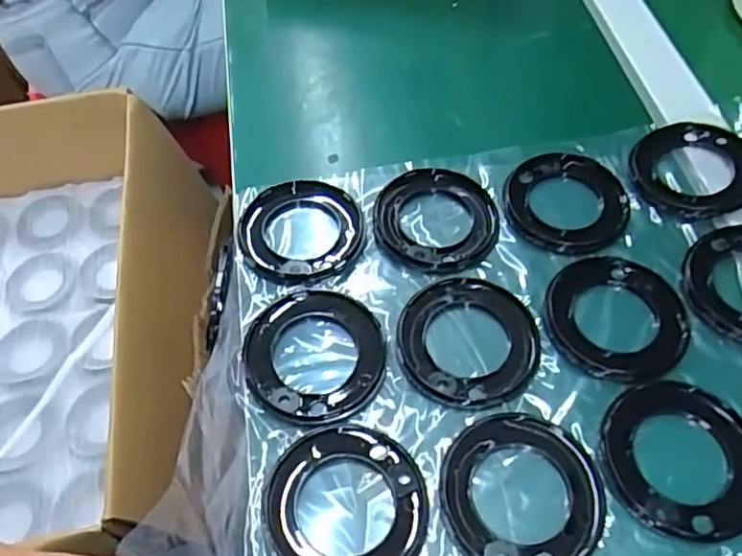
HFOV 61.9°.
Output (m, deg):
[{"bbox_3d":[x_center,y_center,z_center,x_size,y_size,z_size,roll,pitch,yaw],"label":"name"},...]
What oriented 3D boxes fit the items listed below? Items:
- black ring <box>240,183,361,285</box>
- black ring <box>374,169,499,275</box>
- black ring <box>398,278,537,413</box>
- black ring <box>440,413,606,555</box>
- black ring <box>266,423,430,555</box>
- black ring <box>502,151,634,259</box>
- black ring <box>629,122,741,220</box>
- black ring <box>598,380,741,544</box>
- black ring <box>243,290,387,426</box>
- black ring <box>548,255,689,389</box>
[{"bbox_3d":[-0.043,-0.028,0.383,0.074,0.007,0.076,-2,57,2],"label":"black ring"},{"bbox_3d":[0.041,-0.037,0.388,0.075,0.007,0.076,-2,57,2],"label":"black ring"},{"bbox_3d":[0.056,0.034,0.344,0.083,0.004,0.072,-40,64,-20],"label":"black ring"},{"bbox_3d":[0.073,0.104,0.300,0.075,0.004,0.078,-2,57,2],"label":"black ring"},{"bbox_3d":[-0.012,0.109,0.297,0.075,0.005,0.077,-2,57,2],"label":"black ring"},{"bbox_3d":[0.123,-0.049,0.390,0.074,0.007,0.076,-2,57,2],"label":"black ring"},{"bbox_3d":[0.209,-0.072,0.399,0.072,0.014,0.078,-2,57,2],"label":"black ring"},{"bbox_3d":[0.155,0.089,0.306,0.078,0.004,0.076,-2,57,2],"label":"black ring"},{"bbox_3d":[-0.031,0.042,0.339,0.076,0.007,0.075,-2,57,2],"label":"black ring"},{"bbox_3d":[0.139,0.021,0.349,0.075,0.004,0.080,-2,57,2],"label":"black ring"}]

